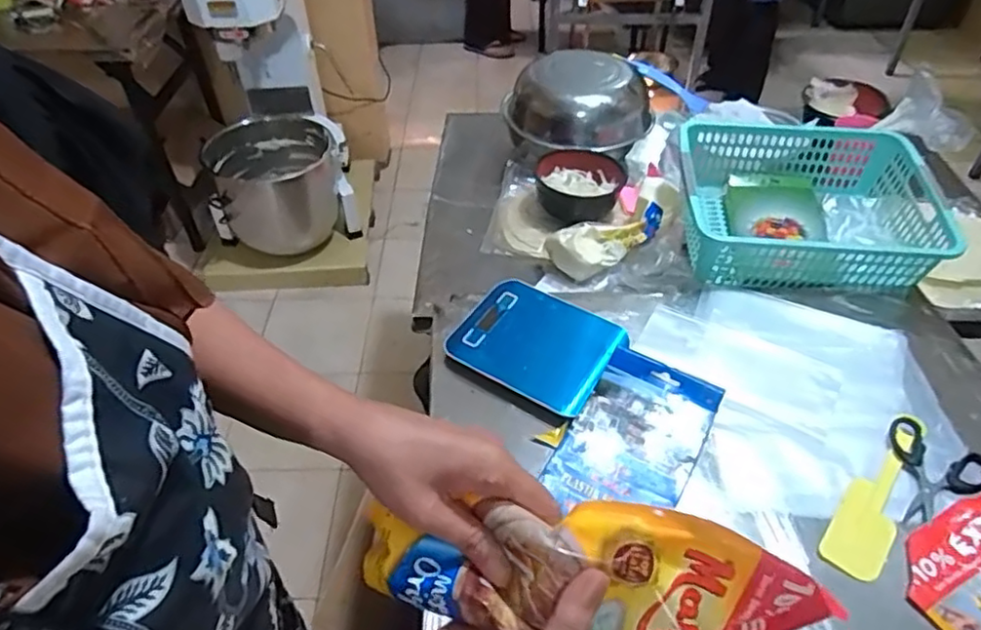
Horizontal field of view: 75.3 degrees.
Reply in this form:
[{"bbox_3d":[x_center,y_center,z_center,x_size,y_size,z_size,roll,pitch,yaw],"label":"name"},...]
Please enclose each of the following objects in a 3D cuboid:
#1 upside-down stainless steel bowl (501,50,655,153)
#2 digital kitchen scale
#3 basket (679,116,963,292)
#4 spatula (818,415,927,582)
[{"bbox_3d":[0.144,-0.369,1.097,0.201,0.087,0.215,-1,44,1],"label":"upside-down stainless steel bowl"},{"bbox_3d":[0.044,0.037,0.709,0.177,0.025,0.152,28,52,27],"label":"digital kitchen scale"},{"bbox_3d":[0.425,-0.151,0.842,0.314,0.088,0.258,0,44,2],"label":"basket"},{"bbox_3d":[0.362,0.161,0.588,0.047,0.016,0.186,30,53,28],"label":"spatula"}]

